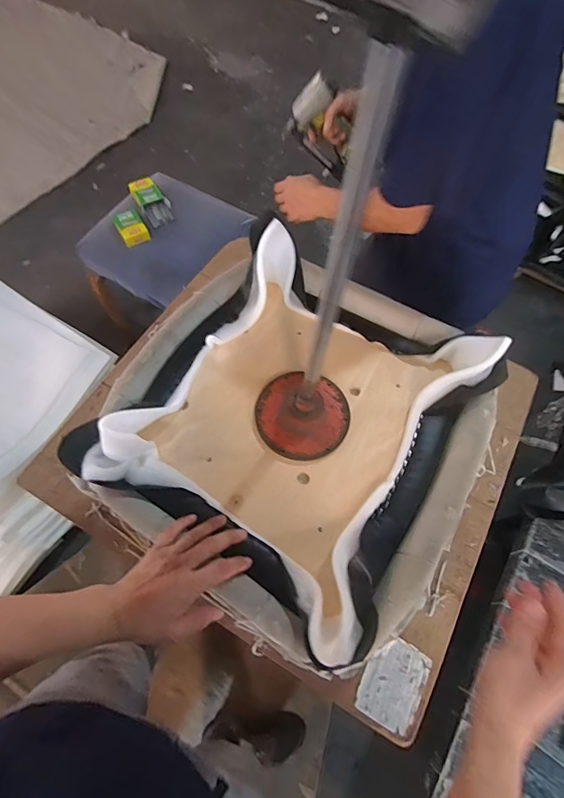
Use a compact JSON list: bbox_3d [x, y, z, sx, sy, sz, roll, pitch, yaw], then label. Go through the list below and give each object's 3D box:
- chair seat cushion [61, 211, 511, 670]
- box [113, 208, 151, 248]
[{"bbox_3d":[0.022,0.017,0.613,0.444,0.112,0.476,31,69,12],"label":"chair seat cushion"},{"bbox_3d":[-0.473,-0.535,1.279,0.084,0.039,0.124,-29,70,-13],"label":"box"}]

